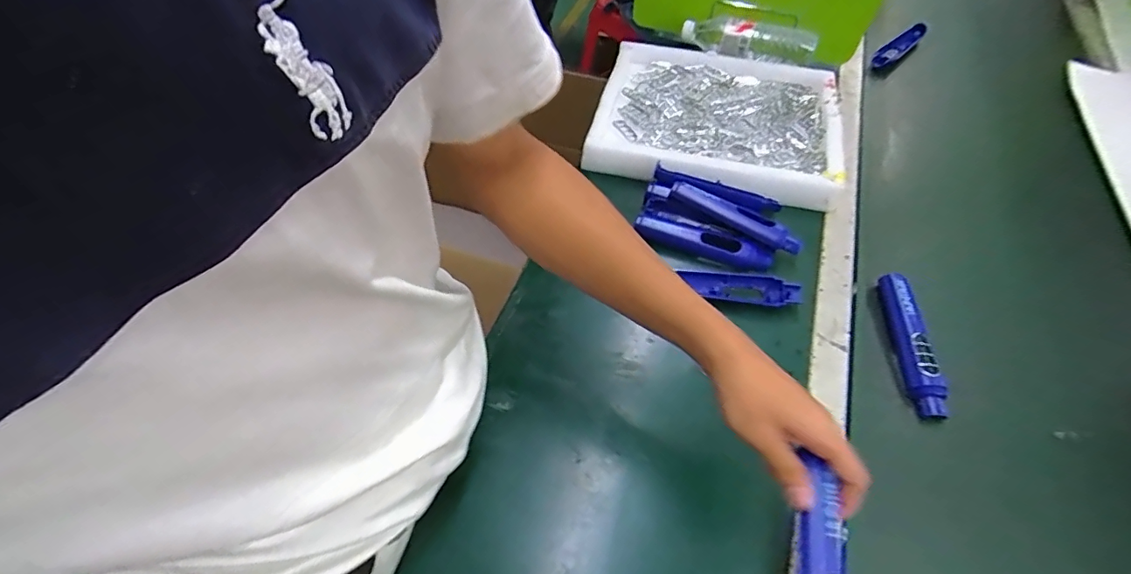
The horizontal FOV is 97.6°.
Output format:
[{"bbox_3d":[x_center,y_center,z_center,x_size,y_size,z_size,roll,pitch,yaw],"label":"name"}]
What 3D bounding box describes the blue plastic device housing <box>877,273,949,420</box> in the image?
[{"bbox_3d":[0.392,0.058,0.559,0.034,0.029,0.166,6,54,4],"label":"blue plastic device housing"}]

